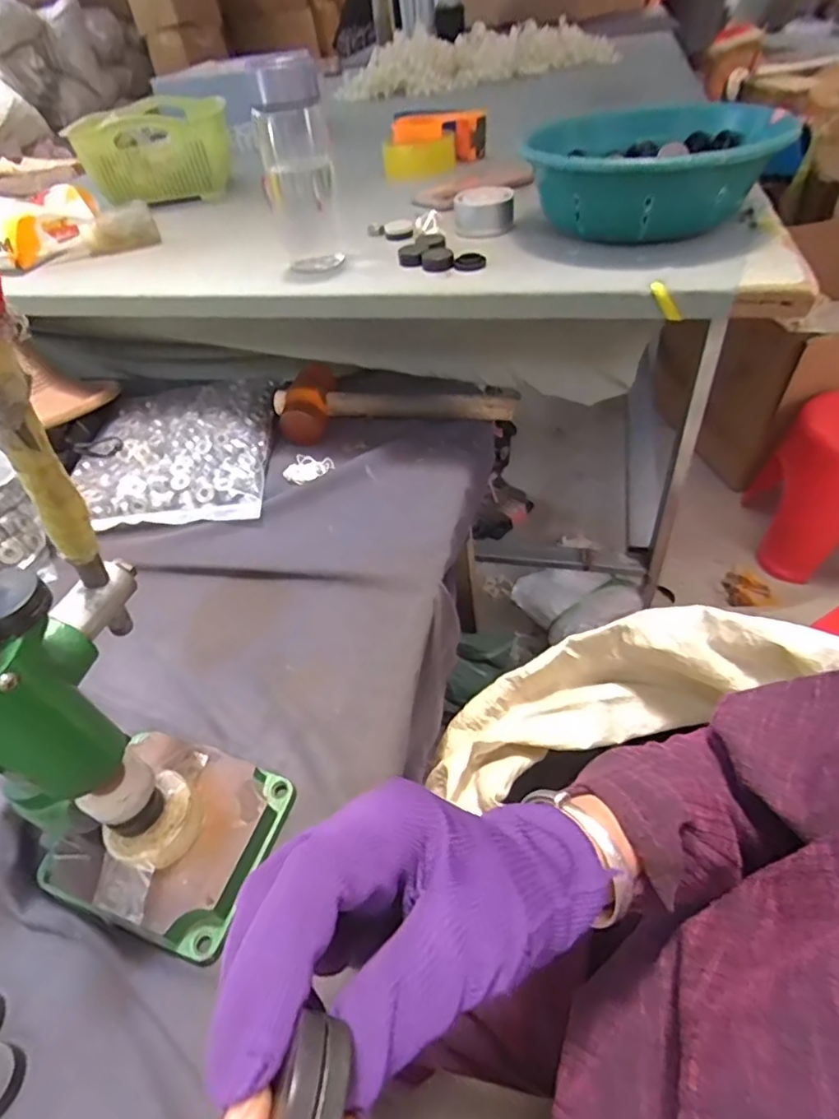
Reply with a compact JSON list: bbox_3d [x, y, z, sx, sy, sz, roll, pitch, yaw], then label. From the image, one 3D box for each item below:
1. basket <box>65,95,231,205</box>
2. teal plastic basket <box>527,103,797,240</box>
[{"bbox_3d":[-0.409,-0.648,0.902,0.225,0.112,0.140,-13,46,-4],"label":"basket"},{"bbox_3d":[0.239,-0.409,0.600,0.247,0.080,0.275,18,51,23],"label":"teal plastic basket"}]

